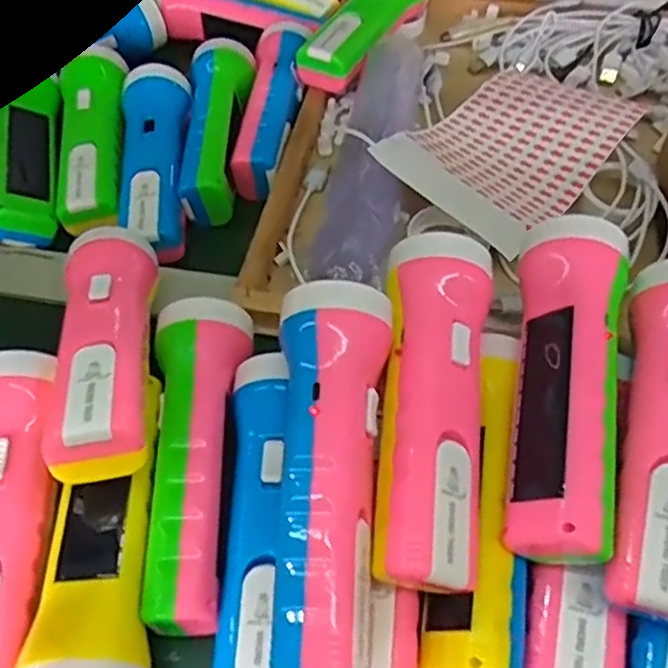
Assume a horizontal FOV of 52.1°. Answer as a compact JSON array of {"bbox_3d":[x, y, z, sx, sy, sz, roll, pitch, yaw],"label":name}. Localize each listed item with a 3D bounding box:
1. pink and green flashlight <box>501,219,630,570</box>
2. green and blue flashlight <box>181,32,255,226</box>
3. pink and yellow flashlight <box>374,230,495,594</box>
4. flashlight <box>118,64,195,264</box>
[{"bbox_3d":[0.108,0.023,0.317,0.050,0.057,0.165,11,53,8],"label":"pink and green flashlight"},{"bbox_3d":[-0.086,-0.157,0.511,0.044,0.044,0.167,-1,52,-2],"label":"green and blue flashlight"},{"bbox_3d":[0.045,0.033,0.313,0.045,0.058,0.160,7,52,4],"label":"pink and yellow flashlight"},{"bbox_3d":[-0.125,-0.124,0.482,0.046,0.040,0.173,-5,52,-5],"label":"flashlight"}]

